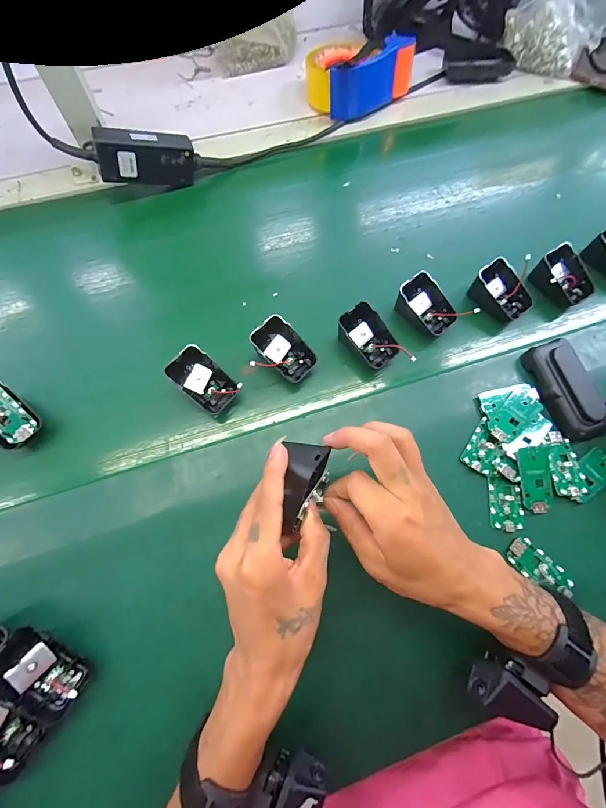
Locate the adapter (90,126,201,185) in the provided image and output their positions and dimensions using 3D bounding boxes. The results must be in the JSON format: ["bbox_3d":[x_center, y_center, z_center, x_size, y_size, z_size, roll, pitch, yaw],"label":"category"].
[{"bbox_3d":[-0.196,-0.314,0.451,0.122,0.053,0.024,-15,69,-26],"label":"adapter"}]

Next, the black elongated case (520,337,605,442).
[{"bbox_3d":[0.280,-0.017,0.371,0.049,0.029,0.107,-17,71,-6],"label":"black elongated case"}]

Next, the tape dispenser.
[{"bbox_3d":[0.076,-0.498,0.528,0.143,0.067,0.103,-26,72,-10],"label":"tape dispenser"}]

